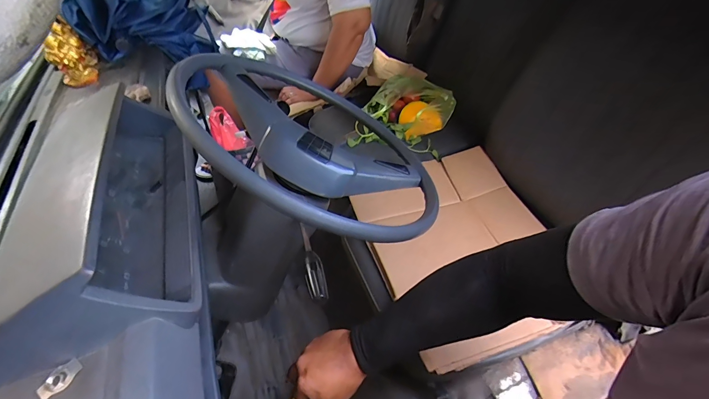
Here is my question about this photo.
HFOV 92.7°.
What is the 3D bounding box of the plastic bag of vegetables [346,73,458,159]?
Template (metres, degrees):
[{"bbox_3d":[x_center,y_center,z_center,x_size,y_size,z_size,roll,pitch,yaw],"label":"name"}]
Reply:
[{"bbox_3d":[0.148,-0.239,0.946,0.234,0.131,0.246,21,51,19],"label":"plastic bag of vegetables"}]

